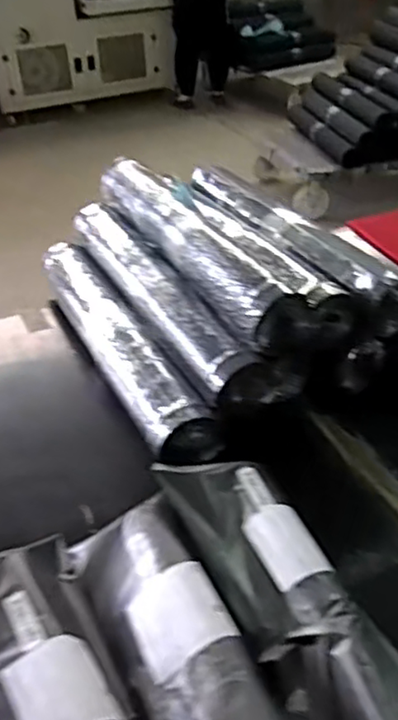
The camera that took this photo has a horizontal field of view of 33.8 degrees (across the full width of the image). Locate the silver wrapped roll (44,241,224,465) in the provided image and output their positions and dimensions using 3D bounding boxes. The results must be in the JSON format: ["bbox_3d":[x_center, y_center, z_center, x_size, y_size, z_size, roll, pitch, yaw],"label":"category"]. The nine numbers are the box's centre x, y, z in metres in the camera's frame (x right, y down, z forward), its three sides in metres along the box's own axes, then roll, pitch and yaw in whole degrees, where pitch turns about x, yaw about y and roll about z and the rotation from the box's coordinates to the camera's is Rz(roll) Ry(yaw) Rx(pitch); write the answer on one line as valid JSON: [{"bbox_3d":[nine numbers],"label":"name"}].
[{"bbox_3d":[-0.148,-0.041,1.116,0.096,0.103,0.580,-20,41,-22],"label":"silver wrapped roll"}]

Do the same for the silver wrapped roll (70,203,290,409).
[{"bbox_3d":[-0.079,-0.105,1.133,0.120,0.120,0.560,-24,42,-26],"label":"silver wrapped roll"}]

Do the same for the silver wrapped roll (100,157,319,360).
[{"bbox_3d":[-0.013,-0.196,1.139,0.110,0.139,0.550,-23,42,-25],"label":"silver wrapped roll"}]

